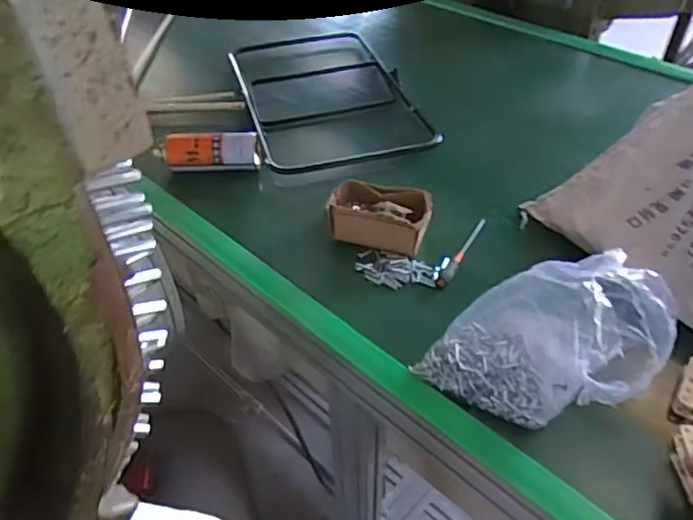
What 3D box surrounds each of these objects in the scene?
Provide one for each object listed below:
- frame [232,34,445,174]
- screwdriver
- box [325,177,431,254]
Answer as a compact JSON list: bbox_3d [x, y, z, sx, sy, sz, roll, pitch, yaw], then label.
[{"bbox_3d":[-0.050,-0.373,1.270,0.342,0.019,0.604,-12,44,-11],"label":"frame"},{"bbox_3d":[0.183,-0.016,0.901,0.019,0.019,0.179,22,48,23],"label":"screwdriver"},{"bbox_3d":[0.050,-0.064,0.909,0.154,0.062,0.089,11,45,14],"label":"box"}]

